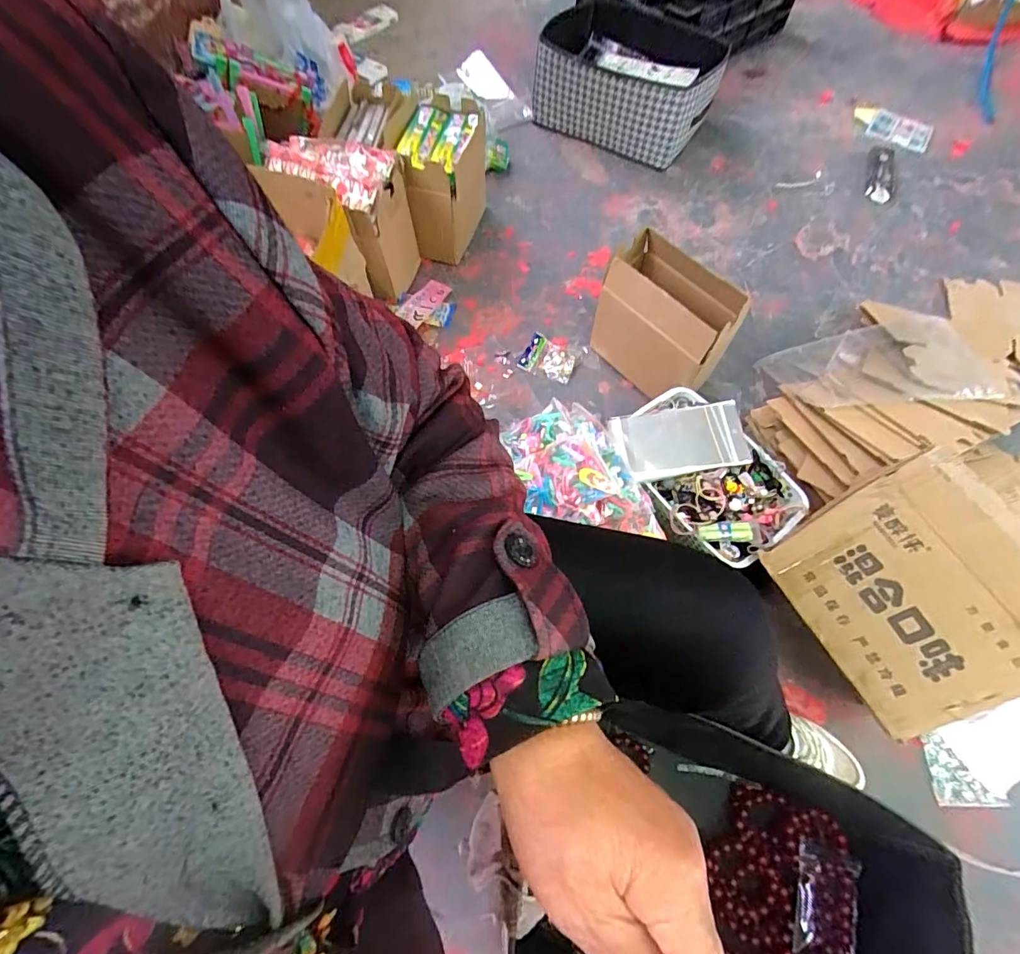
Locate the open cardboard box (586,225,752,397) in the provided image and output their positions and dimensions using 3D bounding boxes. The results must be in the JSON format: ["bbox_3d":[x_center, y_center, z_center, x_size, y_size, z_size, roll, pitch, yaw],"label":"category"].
[{"bbox_3d":[0.274,-0.277,0.883,0.148,0.218,0.238,-41,72,-18],"label":"open cardboard box"}]

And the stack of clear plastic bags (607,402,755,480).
[{"bbox_3d":[0.269,-0.061,0.775,0.195,0.024,0.119,-9,67,2],"label":"stack of clear plastic bags"}]

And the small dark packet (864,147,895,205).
[{"bbox_3d":[0.946,-0.774,1.237,0.070,0.012,0.232,22,66,7],"label":"small dark packet"}]

